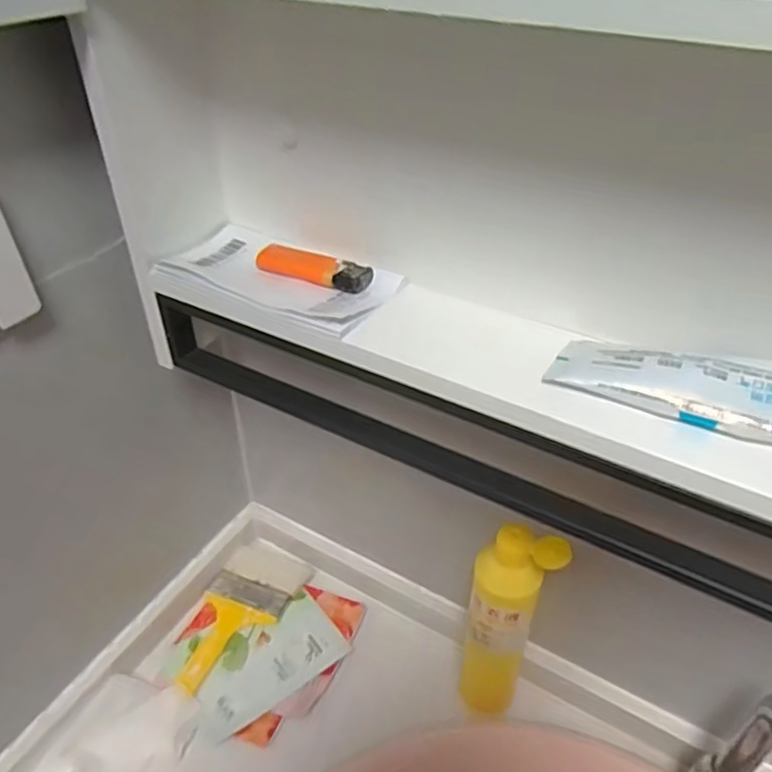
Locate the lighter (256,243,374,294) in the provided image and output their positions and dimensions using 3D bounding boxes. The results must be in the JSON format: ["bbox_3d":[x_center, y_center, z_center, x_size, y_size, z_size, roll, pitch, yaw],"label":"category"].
[{"bbox_3d":[-0.049,-0.083,0.457,0.082,0.019,0.025,18,42,21],"label":"lighter"}]

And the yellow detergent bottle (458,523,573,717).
[{"bbox_3d":[0.095,0.205,0.556,0.060,0.221,0.045,20,45,16],"label":"yellow detergent bottle"}]

